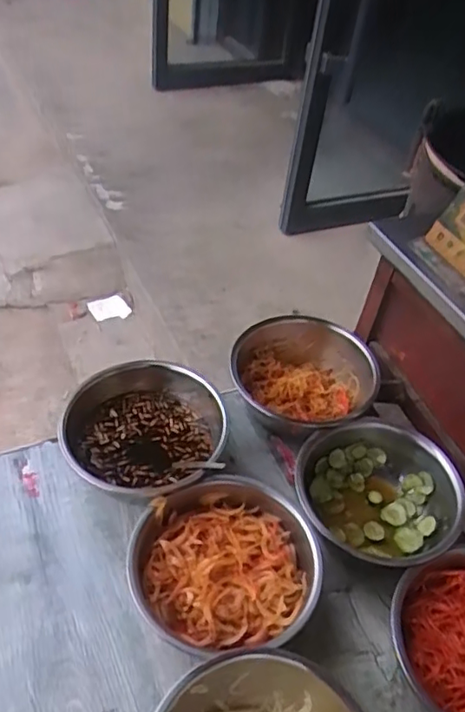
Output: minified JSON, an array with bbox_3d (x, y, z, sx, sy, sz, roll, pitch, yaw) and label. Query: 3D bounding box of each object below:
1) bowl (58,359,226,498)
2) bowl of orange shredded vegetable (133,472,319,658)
[{"bbox_3d":[-0.113,0.091,0.805,0.202,0.083,0.201,4,43,-4],"label":"bowl"},{"bbox_3d":[-0.004,0.242,0.699,0.196,0.085,0.195,4,43,-4],"label":"bowl of orange shredded vegetable"}]

